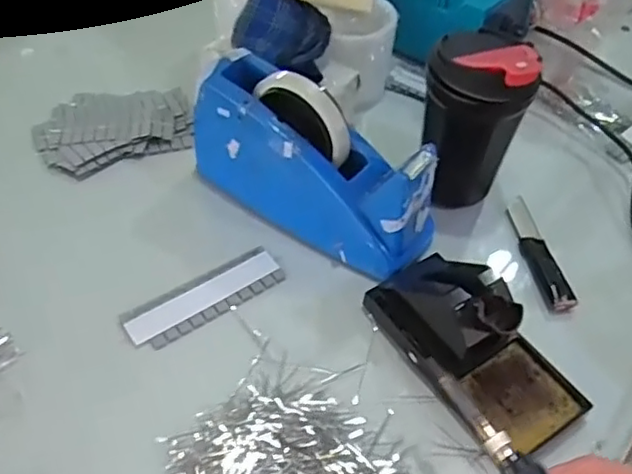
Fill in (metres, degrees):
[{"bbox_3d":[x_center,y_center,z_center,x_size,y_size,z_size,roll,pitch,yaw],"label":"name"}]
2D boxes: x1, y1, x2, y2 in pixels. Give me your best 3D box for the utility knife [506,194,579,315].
[{"bbox_3d":[0.181,0.008,0.528,0.025,0.009,0.118,-5,50,-8],"label":"utility knife"}]

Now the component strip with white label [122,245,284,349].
[{"bbox_3d":[-0.084,0.044,0.489,0.125,0.007,0.041,-30,58,-26],"label":"component strip with white label"}]

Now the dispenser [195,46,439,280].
[{"bbox_3d":[-0.005,-0.061,0.514,0.208,0.114,0.067,29,54,19],"label":"dispenser"}]

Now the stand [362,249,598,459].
[{"bbox_3d":[0.110,0.066,0.442,0.074,0.071,0.158,-27,57,-24],"label":"stand"}]

